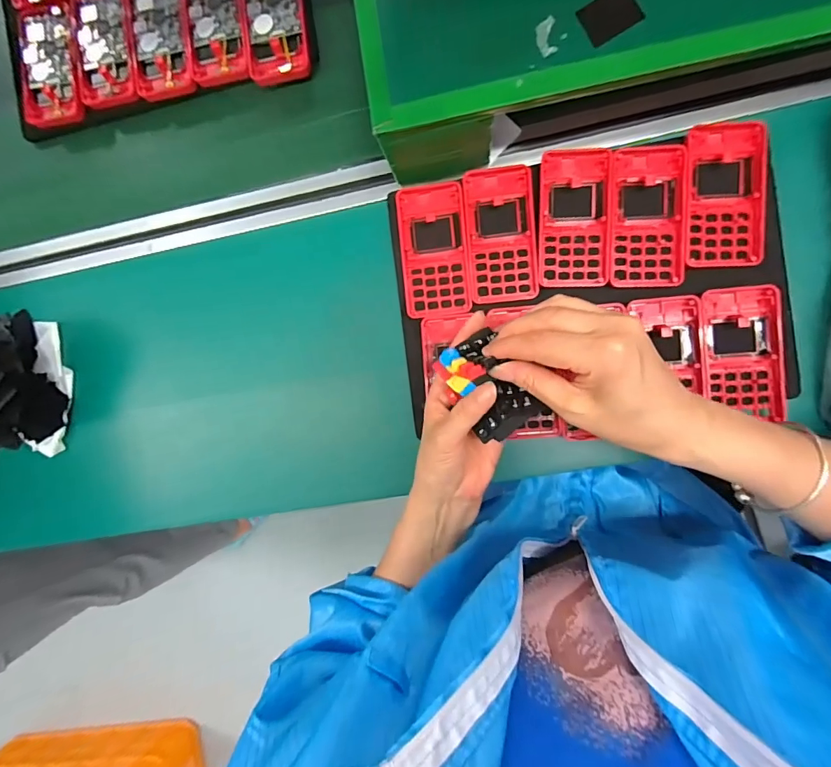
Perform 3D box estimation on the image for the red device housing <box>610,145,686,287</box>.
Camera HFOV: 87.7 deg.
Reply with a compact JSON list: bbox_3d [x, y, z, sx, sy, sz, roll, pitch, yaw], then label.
[{"bbox_3d":[0.206,-0.148,0.384,0.061,0.013,0.121,0,89,8],"label":"red device housing"}]

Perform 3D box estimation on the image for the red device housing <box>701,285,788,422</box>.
[{"bbox_3d":[0.286,-0.026,0.379,0.062,0.015,0.114,-5,89,8],"label":"red device housing"}]

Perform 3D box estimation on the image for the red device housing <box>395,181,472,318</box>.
[{"bbox_3d":[0.018,-0.127,0.412,0.062,0.015,0.124,-6,89,8],"label":"red device housing"}]

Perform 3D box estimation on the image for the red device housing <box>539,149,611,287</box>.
[{"bbox_3d":[0.145,-0.150,0.393,0.061,0.012,0.121,0,89,8],"label":"red device housing"}]

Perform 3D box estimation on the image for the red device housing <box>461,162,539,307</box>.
[{"bbox_3d":[0.079,-0.138,0.400,0.063,0.011,0.121,-5,89,8],"label":"red device housing"}]

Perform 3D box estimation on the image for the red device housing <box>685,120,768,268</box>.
[{"bbox_3d":[0.270,-0.164,0.377,0.064,0.011,0.122,0,89,8],"label":"red device housing"}]

